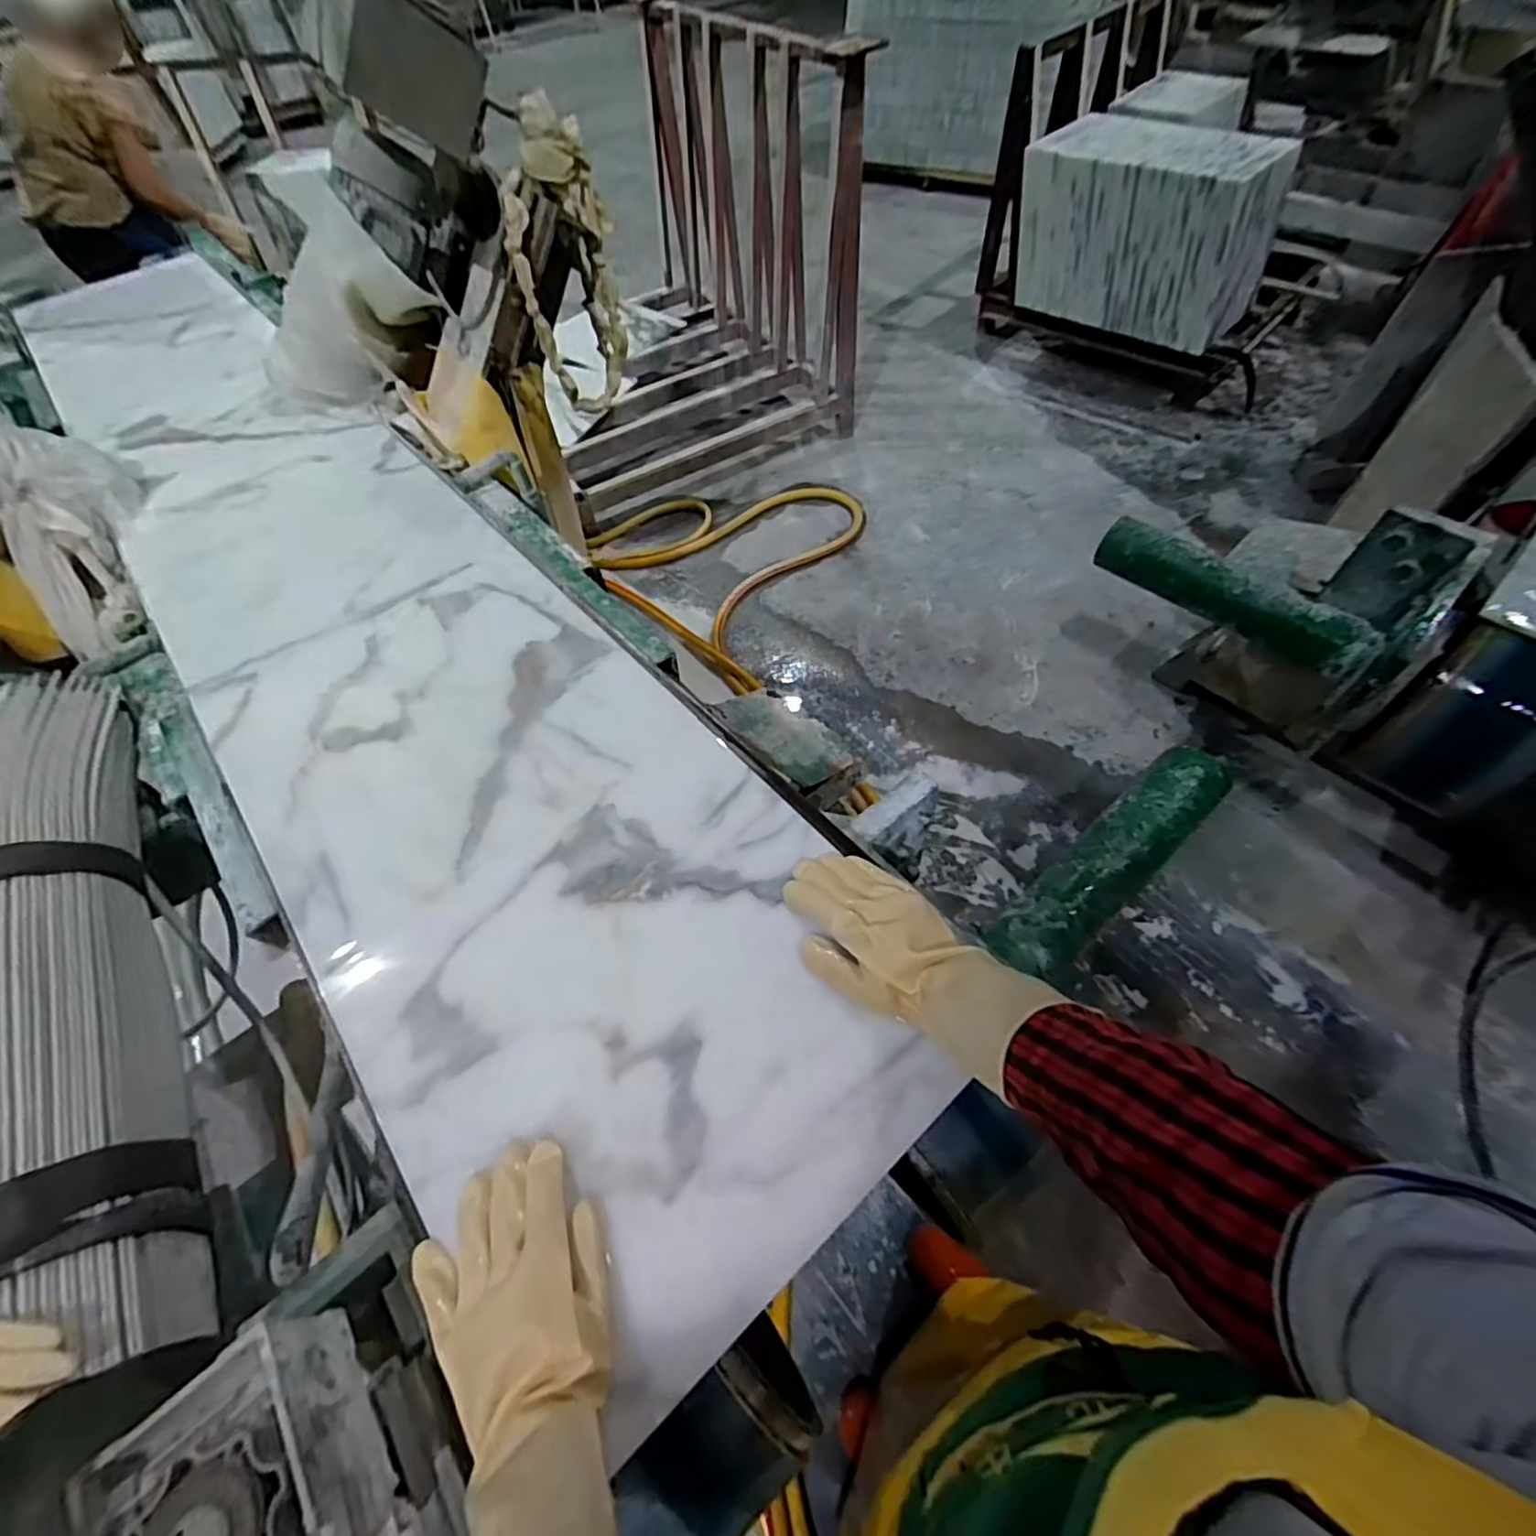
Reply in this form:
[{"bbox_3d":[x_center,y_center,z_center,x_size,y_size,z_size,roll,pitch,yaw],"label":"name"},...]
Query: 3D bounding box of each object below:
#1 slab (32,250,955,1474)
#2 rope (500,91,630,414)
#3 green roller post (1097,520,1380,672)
[{"bbox_3d":[-0.671,-0.323,0.983,0.441,0.027,2.134,-37,61,-18],"label":"slab"},{"bbox_3d":[-0.354,-0.883,1.183,0.168,0.408,0.178,-12,56,-4],"label":"rope"},{"bbox_3d":[0.717,-0.274,1.030,0.086,0.076,0.399,-40,62,-20],"label":"green roller post"}]

